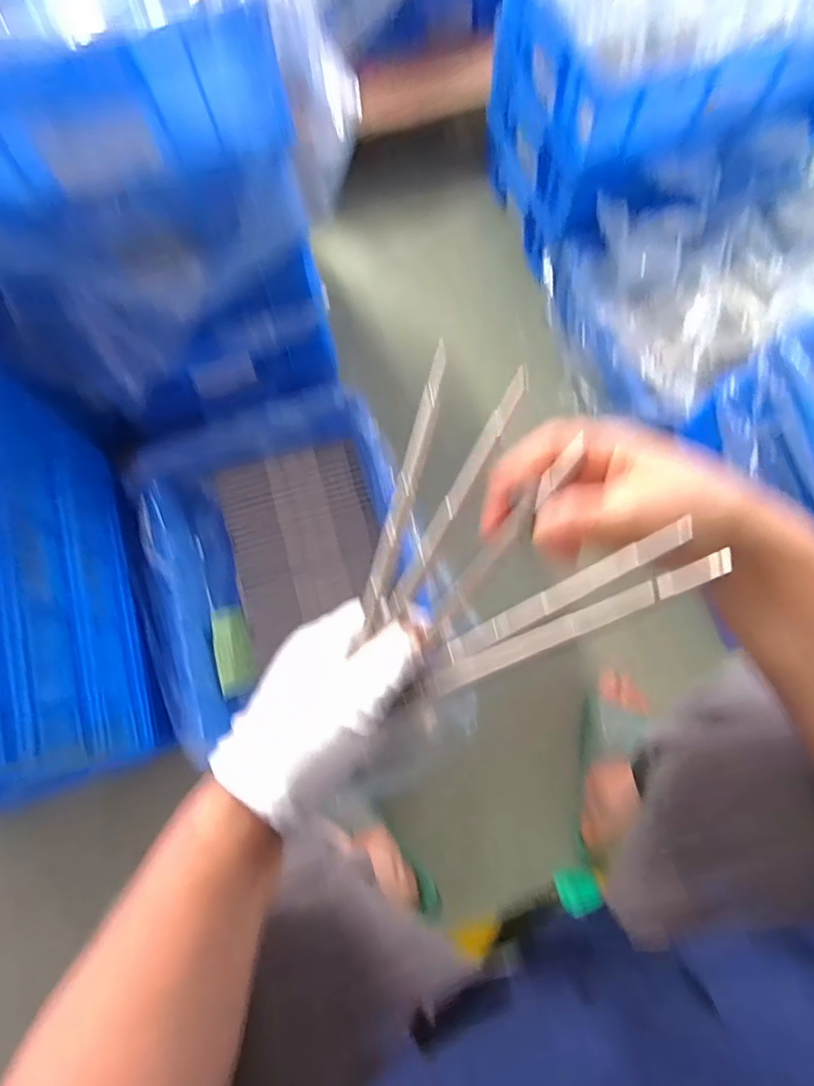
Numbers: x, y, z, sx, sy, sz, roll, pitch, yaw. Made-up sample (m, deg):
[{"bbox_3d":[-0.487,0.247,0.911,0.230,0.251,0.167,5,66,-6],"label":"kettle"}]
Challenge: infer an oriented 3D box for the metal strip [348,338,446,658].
[{"bbox_3d":[-0.002,-0.026,0.270,0.008,0.007,0.147,16,93,6],"label":"metal strip"}]

